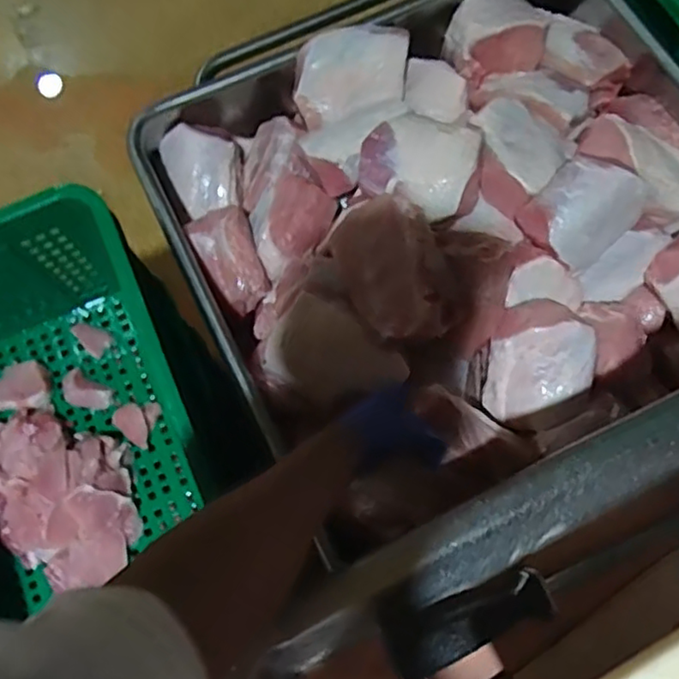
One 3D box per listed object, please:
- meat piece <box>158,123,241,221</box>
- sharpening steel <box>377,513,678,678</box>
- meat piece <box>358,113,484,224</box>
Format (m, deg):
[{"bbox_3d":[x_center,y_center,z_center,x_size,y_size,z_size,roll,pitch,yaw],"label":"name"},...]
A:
[{"bbox_3d":[-0.174,-0.223,0.812,0.095,0.041,0.116,-21,74,-6],"label":"meat piece"},{"bbox_3d":[0.225,0.152,0.483,0.405,0.037,0.049,-21,74,-6],"label":"sharpening steel"},{"bbox_3d":[0.087,-0.201,0.721,0.133,0.060,0.112,28,75,8],"label":"meat piece"}]

